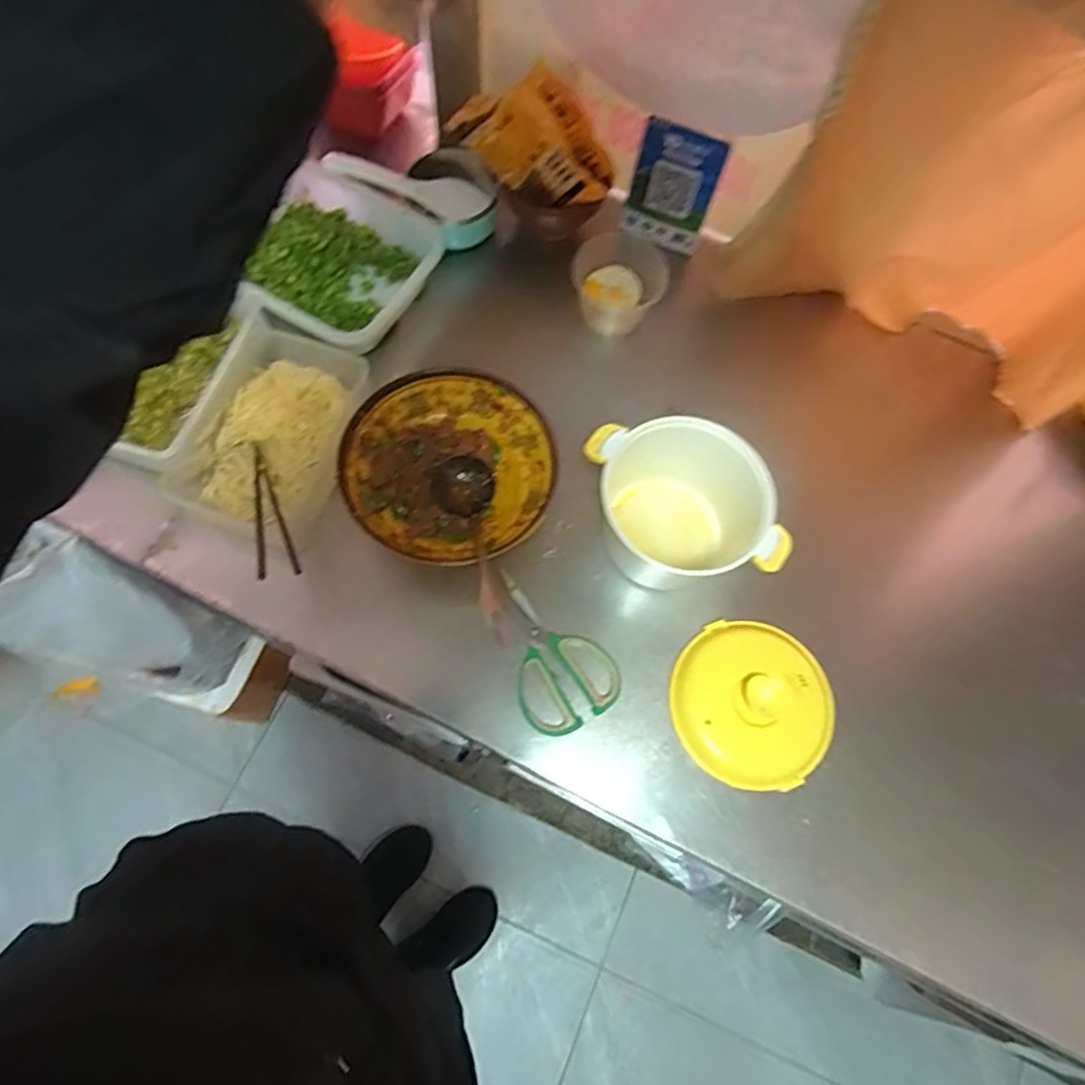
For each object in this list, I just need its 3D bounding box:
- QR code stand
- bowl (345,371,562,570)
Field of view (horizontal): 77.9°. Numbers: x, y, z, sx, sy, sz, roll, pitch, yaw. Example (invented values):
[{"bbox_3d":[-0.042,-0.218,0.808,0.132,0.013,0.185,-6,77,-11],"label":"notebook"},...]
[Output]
[{"bbox_3d":[0.169,-0.459,0.874,0.106,0.142,0.011,19,52,1],"label":"QR code stand"},{"bbox_3d":[-0.095,-0.079,0.729,0.215,0.080,0.212,1,70,-4],"label":"bowl"}]

